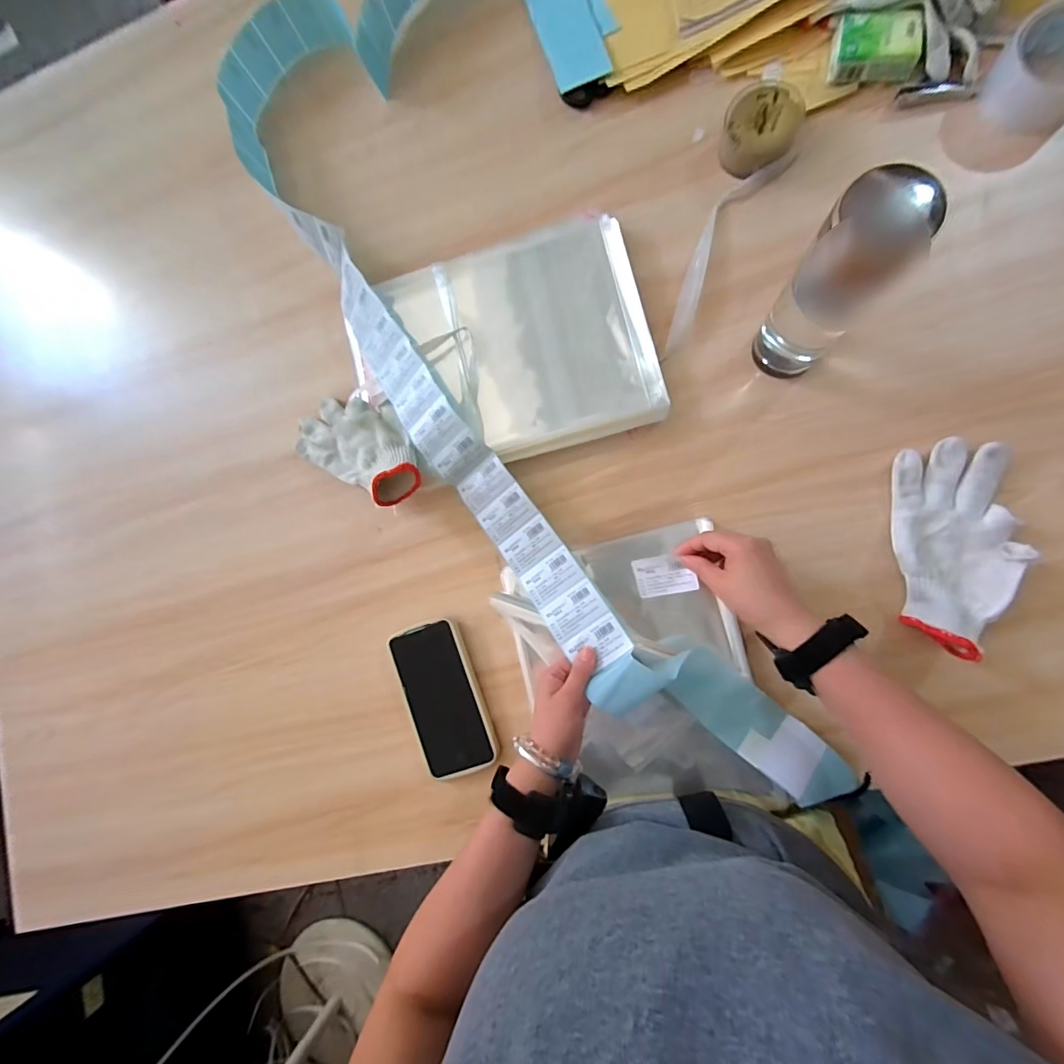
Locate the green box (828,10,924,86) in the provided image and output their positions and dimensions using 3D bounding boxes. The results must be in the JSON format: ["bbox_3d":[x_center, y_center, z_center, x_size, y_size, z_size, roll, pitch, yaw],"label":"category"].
[{"bbox_3d":[0.350,-0.493,0.460,0.073,0.024,0.060,8,89,10],"label":"green box"}]

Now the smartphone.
[{"bbox_3d":[-0.097,0.183,0.493,0.080,0.015,0.166,-20,83,9],"label":"smartphone"}]

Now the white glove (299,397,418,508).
[{"bbox_3d":[-0.199,-0.102,0.520,0.181,0.066,0.099,30,92,10],"label":"white glove"}]

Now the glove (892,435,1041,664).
[{"bbox_3d":[0.385,0.012,0.410,0.089,0.037,0.188,5,88,10],"label":"glove"}]

